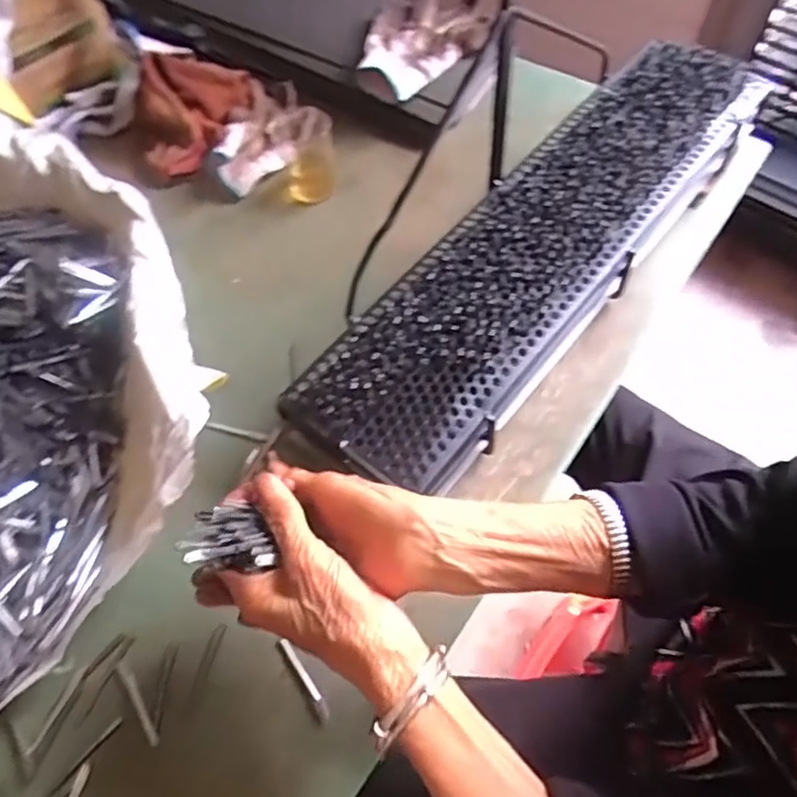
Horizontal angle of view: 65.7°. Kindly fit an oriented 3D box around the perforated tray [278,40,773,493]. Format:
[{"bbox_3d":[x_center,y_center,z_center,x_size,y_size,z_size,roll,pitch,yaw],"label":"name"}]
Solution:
[{"bbox_3d":[0.145,-0.155,0.565,0.151,0.040,0.584,40,72,15],"label":"perforated tray"}]

